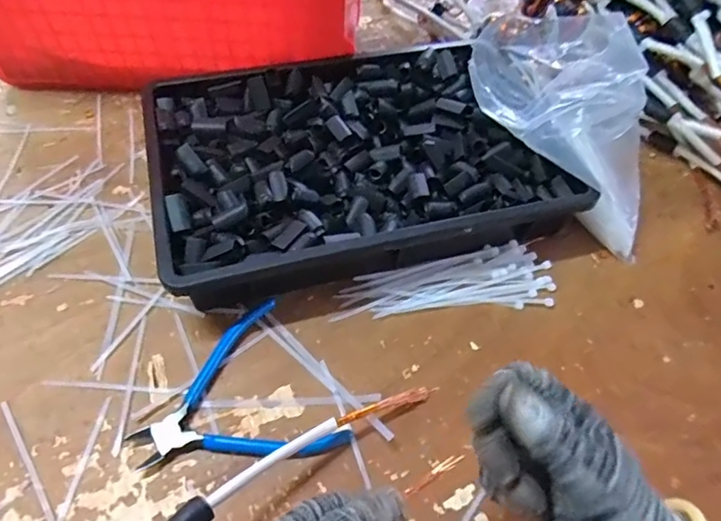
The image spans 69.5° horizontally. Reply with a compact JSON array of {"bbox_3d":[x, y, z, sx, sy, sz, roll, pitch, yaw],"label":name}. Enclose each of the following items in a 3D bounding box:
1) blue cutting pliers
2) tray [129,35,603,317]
[{"bbox_3d":[-0.096,0.108,0.382,0.134,0.011,0.130,-27,61,-21],"label":"blue cutting pliers"},{"bbox_3d":[-0.006,-0.087,0.491,0.354,0.067,0.254,-12,57,-12],"label":"tray"}]

